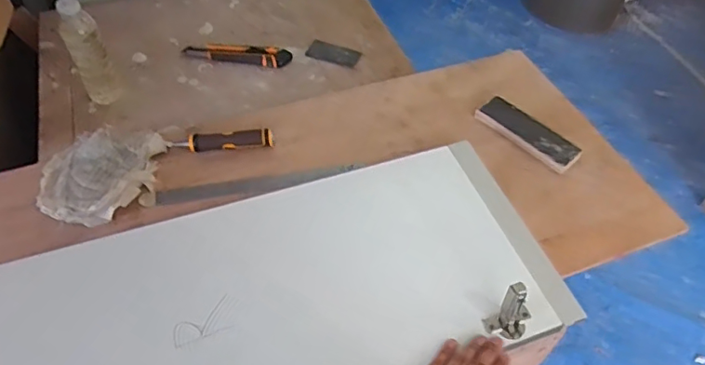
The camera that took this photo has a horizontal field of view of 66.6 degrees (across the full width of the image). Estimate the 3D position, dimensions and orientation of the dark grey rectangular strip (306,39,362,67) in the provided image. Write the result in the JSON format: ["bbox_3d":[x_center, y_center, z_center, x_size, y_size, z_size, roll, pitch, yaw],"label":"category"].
[{"bbox_3d":[-0.036,-0.253,1.047,0.100,0.005,0.059,19,55,3],"label":"dark grey rectangular strip"}]

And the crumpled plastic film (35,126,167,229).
[{"bbox_3d":[-0.388,-0.012,0.819,0.180,0.052,0.163,20,55,3],"label":"crumpled plastic film"}]

